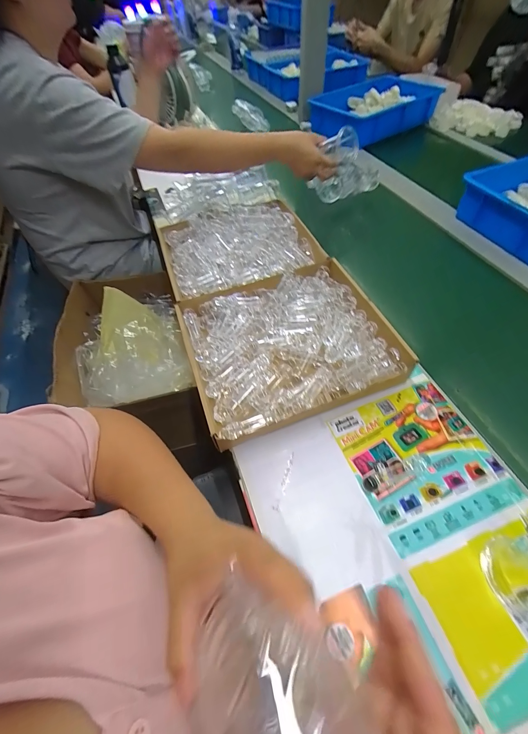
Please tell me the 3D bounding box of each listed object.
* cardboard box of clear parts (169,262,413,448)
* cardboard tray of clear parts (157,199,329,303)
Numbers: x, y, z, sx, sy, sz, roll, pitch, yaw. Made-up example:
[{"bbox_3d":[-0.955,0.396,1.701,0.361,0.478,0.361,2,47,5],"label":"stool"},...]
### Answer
[{"bbox_3d":[0.036,-0.049,0.506,0.319,0.051,0.284,-19,56,-9],"label":"cardboard box of clear parts"},{"bbox_3d":[-0.052,-0.255,0.650,0.316,0.051,0.260,-16,56,-7],"label":"cardboard tray of clear parts"}]

